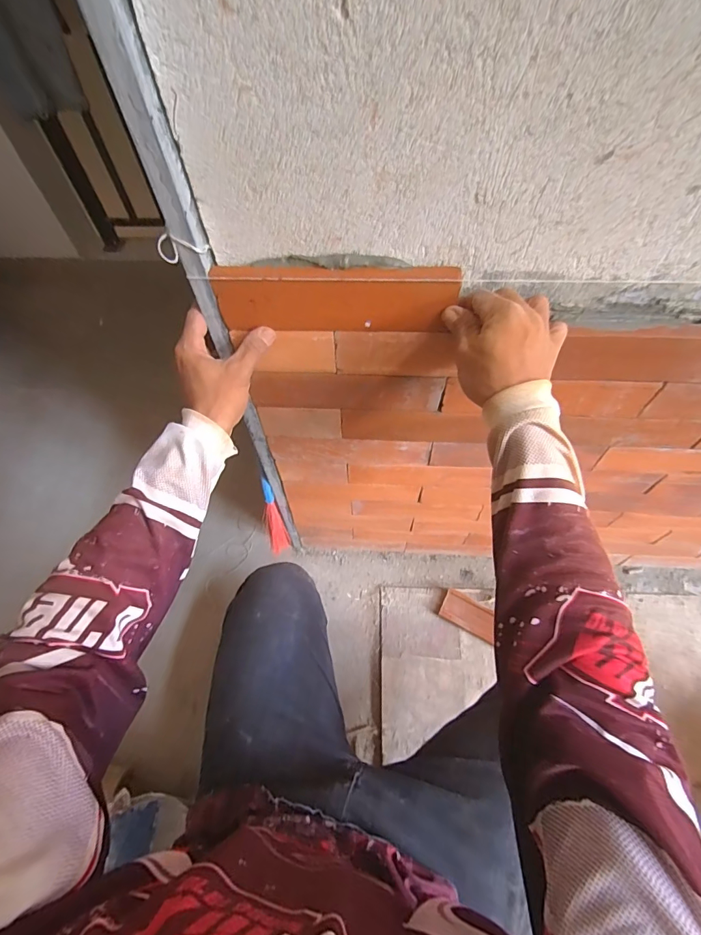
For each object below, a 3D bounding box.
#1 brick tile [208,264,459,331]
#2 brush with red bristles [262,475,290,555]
[{"bbox_3d":[-0.014,-0.160,0.399,0.221,0.061,0.018,2,59,4],"label":"brick tile"},{"bbox_3d":[-0.139,0.089,0.749,0.029,0.179,0.029,-10,36,-4],"label":"brush with red bristles"}]

